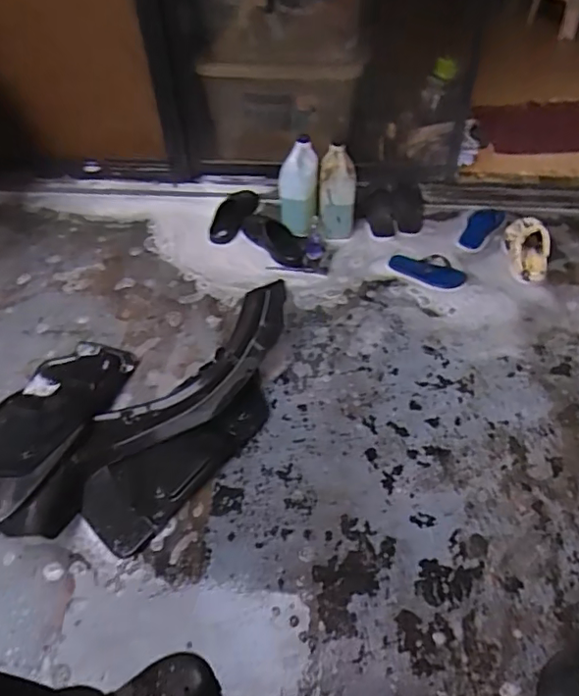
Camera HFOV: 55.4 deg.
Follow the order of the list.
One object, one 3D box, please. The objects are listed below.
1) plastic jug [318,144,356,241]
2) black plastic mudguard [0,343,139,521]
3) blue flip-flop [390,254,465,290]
[{"bbox_3d":[0.156,-0.493,1.809,0.117,0.289,0.159,2,49,6],"label":"plastic jug"},{"bbox_3d":[-0.643,0.177,1.413,0.292,0.092,0.550,9,51,12],"label":"black plastic mudguard"},{"bbox_3d":[0.428,-0.248,1.729,0.237,0.037,0.108,13,52,16],"label":"blue flip-flop"}]

